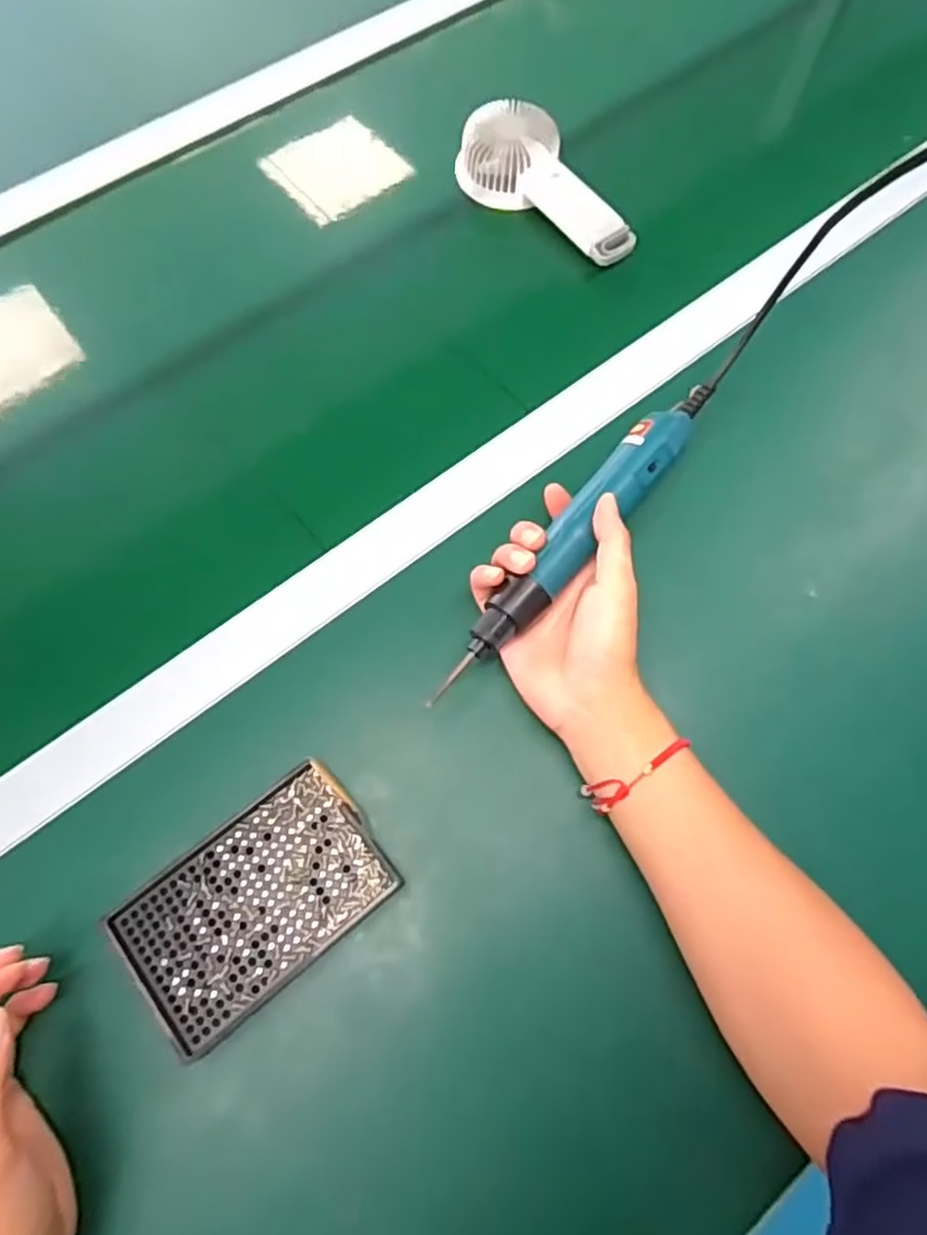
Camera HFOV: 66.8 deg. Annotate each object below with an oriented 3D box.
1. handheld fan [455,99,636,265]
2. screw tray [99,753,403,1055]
[{"bbox_3d":[0.073,-0.360,0.581,0.170,0.052,0.062,41,74,13],"label":"handheld fan"},{"bbox_3d":[-0.116,0.162,0.406,0.143,0.030,0.092,-38,76,-12],"label":"screw tray"}]

